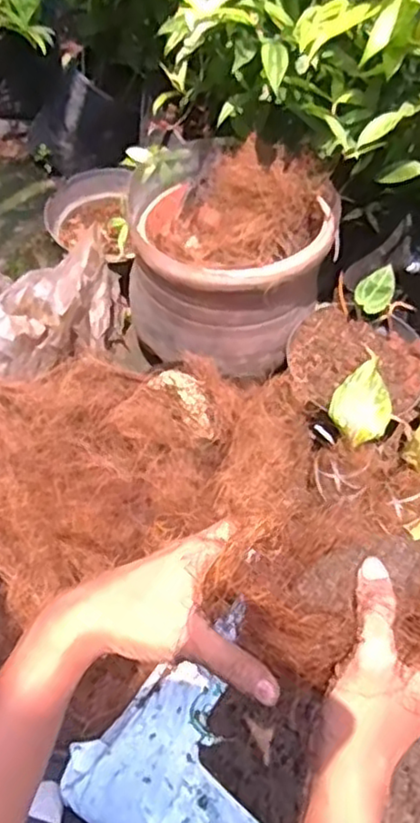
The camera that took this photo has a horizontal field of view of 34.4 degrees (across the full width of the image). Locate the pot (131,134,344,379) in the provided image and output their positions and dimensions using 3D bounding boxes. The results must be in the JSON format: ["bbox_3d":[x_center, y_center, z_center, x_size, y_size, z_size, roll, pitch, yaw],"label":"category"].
[{"bbox_3d":[0.029,-0.194,0.848,0.221,0.176,0.238,2,53,-3],"label":"pot"}]

